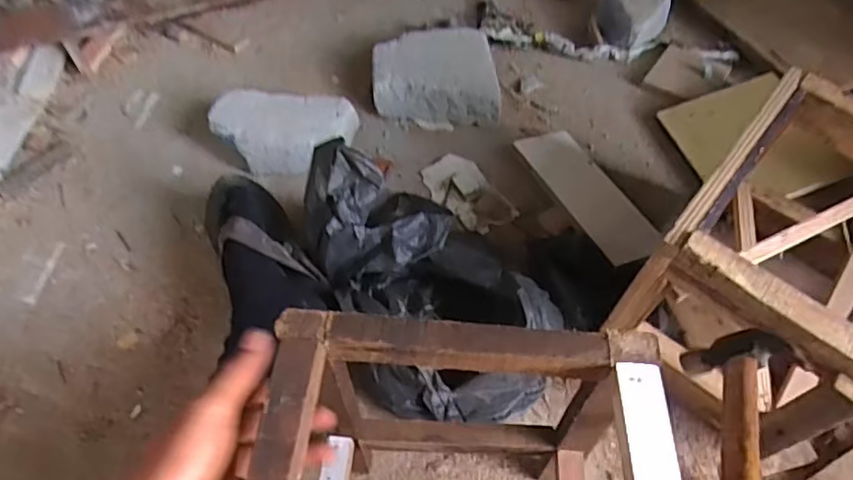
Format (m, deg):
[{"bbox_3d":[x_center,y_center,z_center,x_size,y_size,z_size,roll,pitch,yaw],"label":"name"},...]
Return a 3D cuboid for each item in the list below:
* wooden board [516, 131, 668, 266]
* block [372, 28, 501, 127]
[{"bbox_3d":[0.231,-0.071,0.885,0.100,0.013,0.264,-16,51,-16],"label":"wooden board"},{"bbox_3d":[0.017,-0.276,1.043,0.204,0.064,0.182,1,56,2],"label":"block"}]

